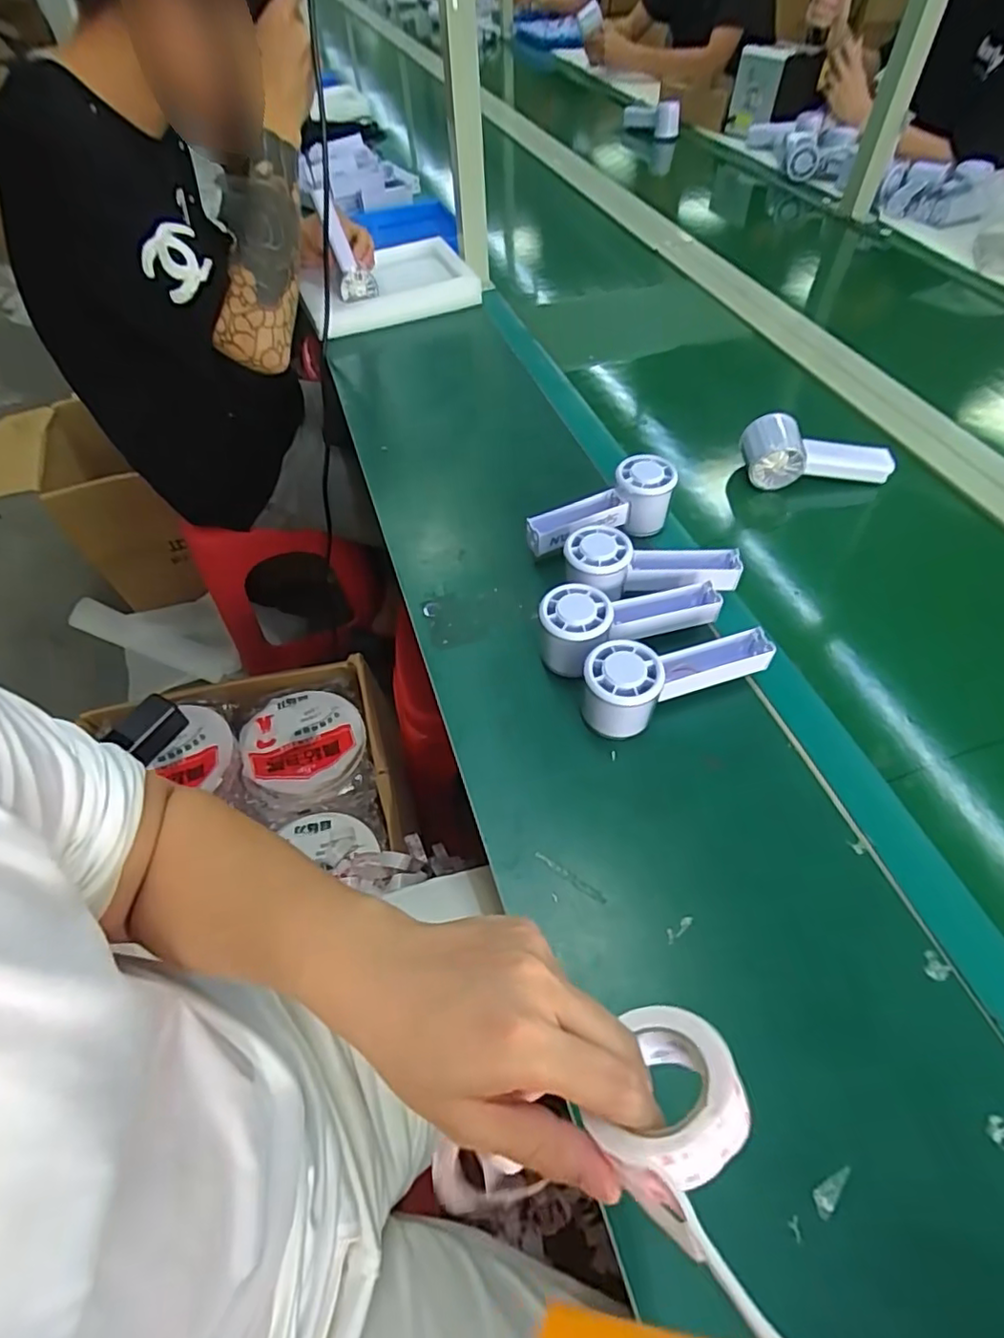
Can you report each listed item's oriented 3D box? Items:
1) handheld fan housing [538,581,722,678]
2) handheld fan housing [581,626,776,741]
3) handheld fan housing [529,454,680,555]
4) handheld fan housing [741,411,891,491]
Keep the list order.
[{"bbox_3d":[0.108,-0.032,0.500,0.151,0.061,0.061,-9,53,-4],"label":"handheld fan housing"},{"bbox_3d":[0.135,0.004,0.474,0.156,0.060,0.057,-22,55,-13],"label":"handheld fan housing"},{"bbox_3d":[0.093,-0.153,0.588,0.147,0.062,0.047,-18,54,-10],"label":"handheld fan housing"},{"bbox_3d":[0.336,-0.235,0.646,0.149,0.056,0.053,-1,53,2],"label":"handheld fan housing"}]

